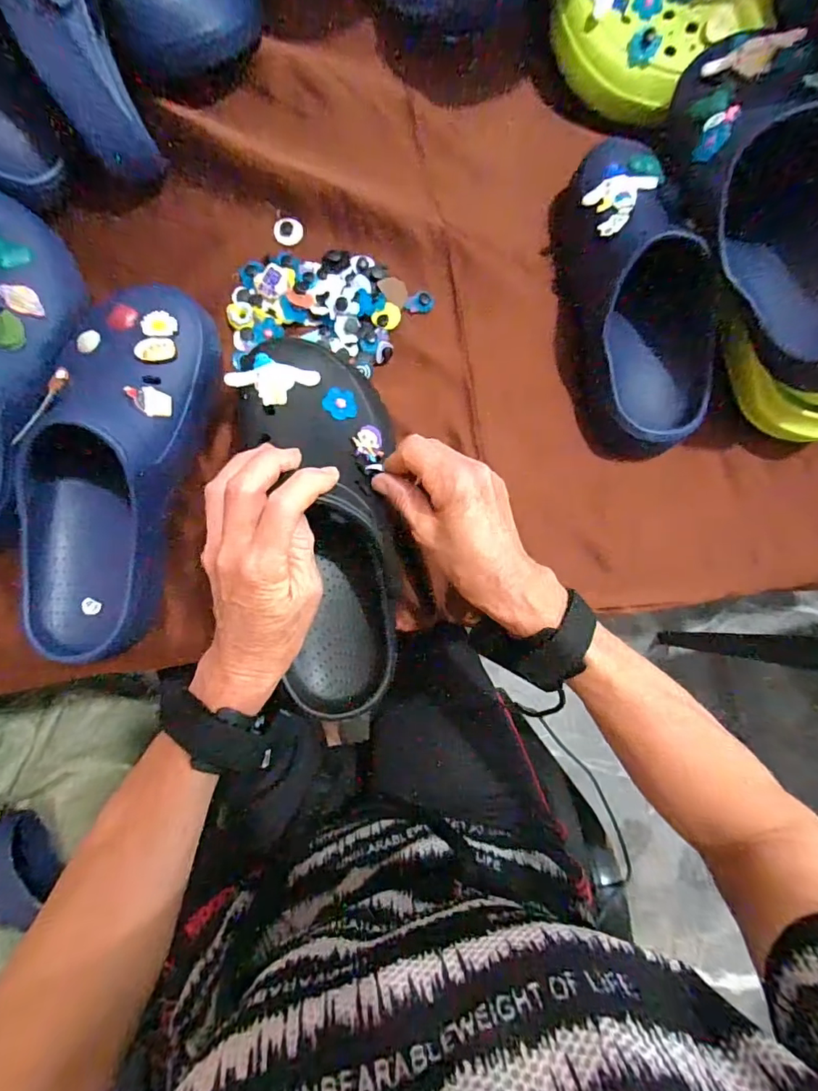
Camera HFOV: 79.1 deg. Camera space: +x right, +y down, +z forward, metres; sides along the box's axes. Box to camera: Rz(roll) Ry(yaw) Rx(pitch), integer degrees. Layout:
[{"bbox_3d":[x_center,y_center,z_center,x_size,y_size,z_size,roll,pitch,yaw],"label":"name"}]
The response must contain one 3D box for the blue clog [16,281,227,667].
[{"bbox_3d":[-0.215,-0.054,0.355,0.100,0.081,0.271,17,95,0],"label":"blue clog"}]

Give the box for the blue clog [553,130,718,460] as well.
[{"bbox_3d":[0.177,-0.204,0.393,0.103,0.087,0.256,-4,81,-4],"label":"blue clog"}]

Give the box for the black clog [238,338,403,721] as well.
[{"bbox_3d":[-0.055,-0.014,0.344,0.098,0.083,0.274,-9,94,-5],"label":"black clog"}]

